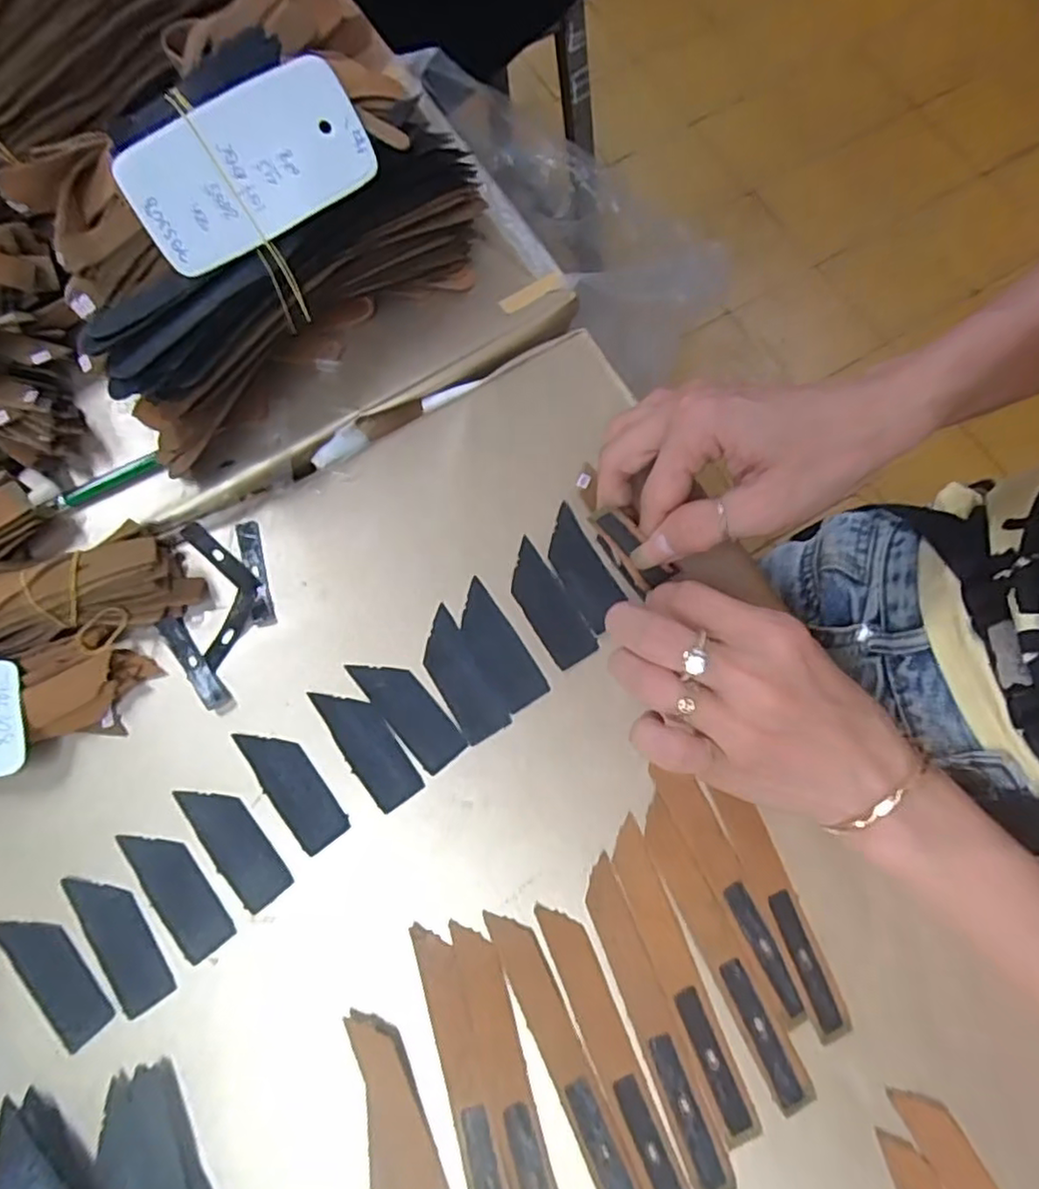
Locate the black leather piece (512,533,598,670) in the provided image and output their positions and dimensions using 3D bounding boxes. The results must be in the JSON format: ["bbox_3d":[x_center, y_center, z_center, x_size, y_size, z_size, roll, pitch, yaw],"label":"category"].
[{"bbox_3d":[0.013,0.005,0.328,0.022,0.004,0.063,-31,75,-8],"label":"black leather piece"}]

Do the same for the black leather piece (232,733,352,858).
[{"bbox_3d":[-0.105,0.086,0.308,0.024,0.004,0.063,-37,76,-10],"label":"black leather piece"}]

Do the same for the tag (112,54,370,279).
[{"bbox_3d":[-0.117,-0.187,0.294,0.103,0.004,0.051,-32,115,-7],"label":"tag"}]

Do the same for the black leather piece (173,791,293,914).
[{"bbox_3d":[-0.129,0.110,0.302,0.023,0.004,0.063,-39,76,-10],"label":"black leather piece"}]

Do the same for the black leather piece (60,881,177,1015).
[{"bbox_3d":[-0.174,0.149,0.292,0.024,0.004,0.064,-34,76,-9],"label":"black leather piece"}]

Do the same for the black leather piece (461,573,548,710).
[{"bbox_3d":[-0.011,0.024,0.324,0.022,0.004,0.063,-30,75,-8],"label":"black leather piece"}]

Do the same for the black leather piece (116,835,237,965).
[{"bbox_3d":[-0.152,0.129,0.297,0.024,0.004,0.063,-37,76,-10],"label":"black leather piece"}]

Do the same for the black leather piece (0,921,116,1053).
[{"bbox_3d":[-0.201,0.162,0.289,0.022,0.004,0.064,-43,77,-11],"label":"black leather piece"}]

